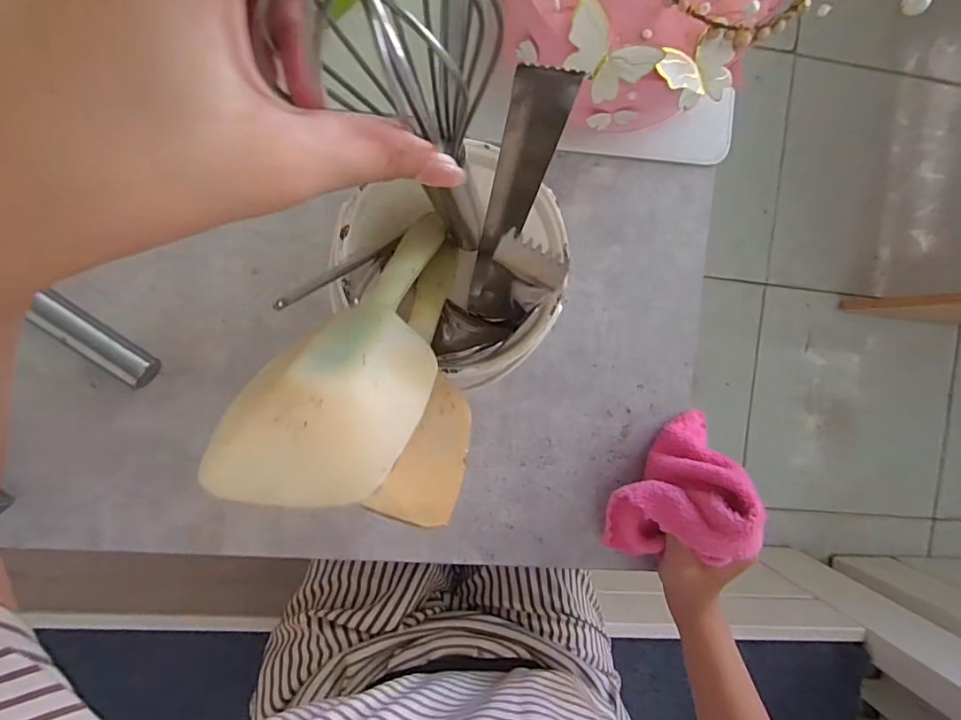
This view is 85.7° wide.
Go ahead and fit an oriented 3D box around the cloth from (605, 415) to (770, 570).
[{"bbox_3d":[0.144,0.104,0.359,0.112,0.103,0.066,-37,97,-2],"label":"cloth"}]

